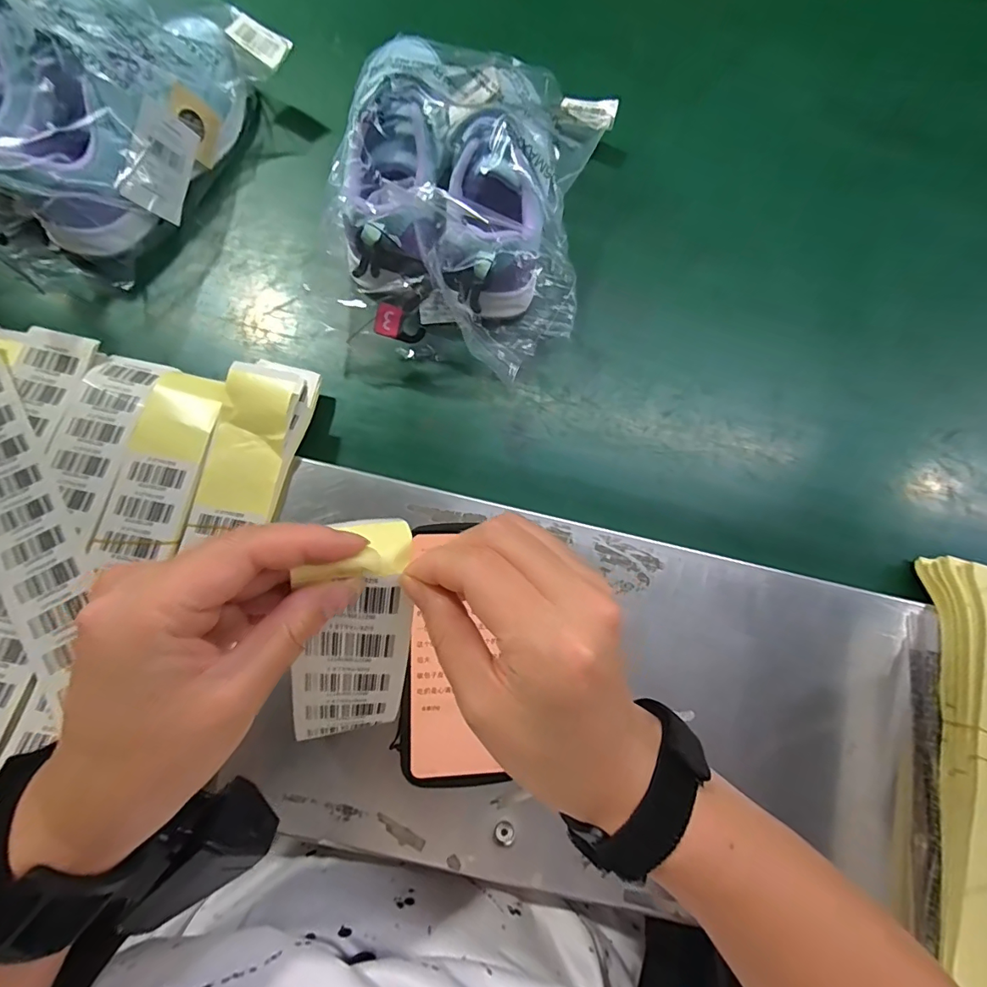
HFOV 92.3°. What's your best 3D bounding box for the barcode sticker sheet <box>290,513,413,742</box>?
[{"bbox_3d":[-0.064,0.074,0.220,0.045,0.034,0.129,20,113,3],"label":"barcode sticker sheet"}]

